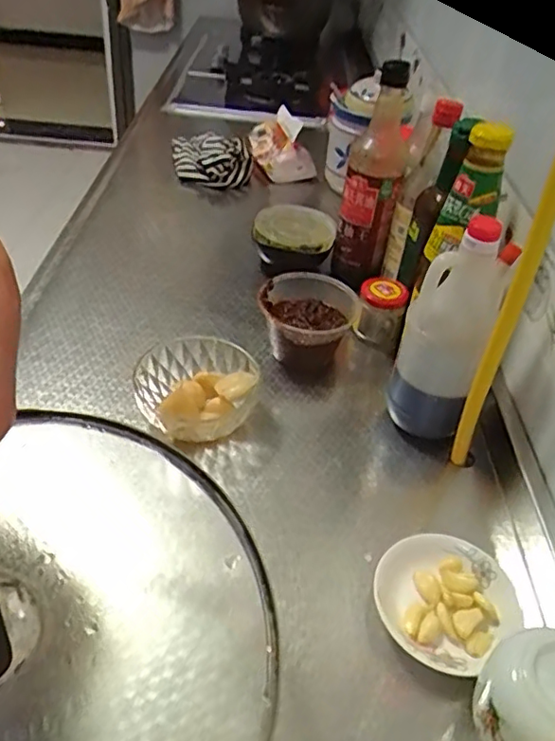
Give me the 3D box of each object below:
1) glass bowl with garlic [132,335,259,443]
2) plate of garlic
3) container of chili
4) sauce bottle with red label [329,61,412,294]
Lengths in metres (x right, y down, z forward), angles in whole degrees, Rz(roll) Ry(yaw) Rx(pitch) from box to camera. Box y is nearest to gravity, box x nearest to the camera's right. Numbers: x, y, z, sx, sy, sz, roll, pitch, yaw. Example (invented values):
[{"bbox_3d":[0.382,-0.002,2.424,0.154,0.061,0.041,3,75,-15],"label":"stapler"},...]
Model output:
[{"bbox_3d":[-0.080,0.021,0.586,0.114,0.055,0.118,3,41,-2],"label":"glass bowl with garlic"},{"bbox_3d":[0.126,0.177,0.457,0.106,0.020,0.101,3,41,-2],"label":"plate of garlic"},{"bbox_3d":[0.033,-0.048,0.670,0.108,0.078,0.111,9,41,5],"label":"container of chili"},{"bbox_3d":[0.113,-0.227,0.713,0.070,0.261,0.078,9,41,5],"label":"sauce bottle with red label"}]

